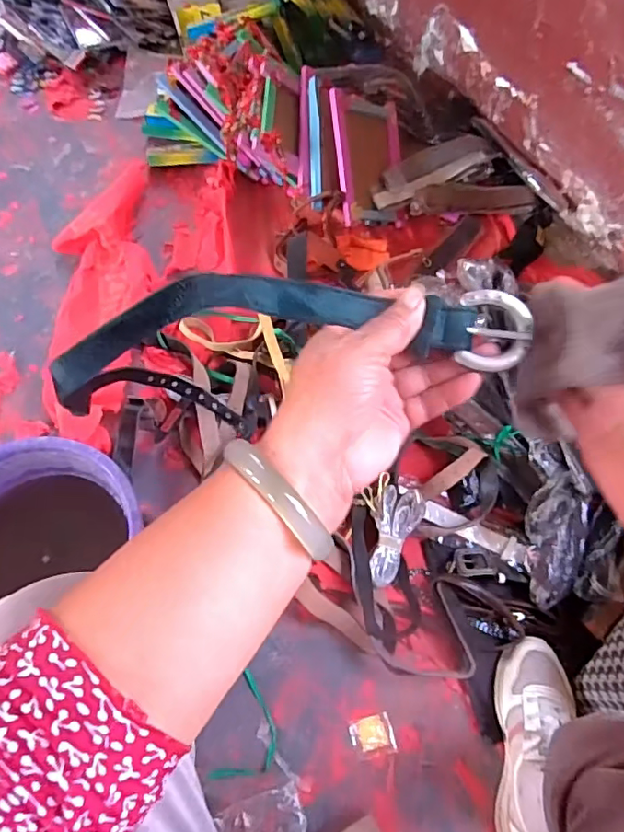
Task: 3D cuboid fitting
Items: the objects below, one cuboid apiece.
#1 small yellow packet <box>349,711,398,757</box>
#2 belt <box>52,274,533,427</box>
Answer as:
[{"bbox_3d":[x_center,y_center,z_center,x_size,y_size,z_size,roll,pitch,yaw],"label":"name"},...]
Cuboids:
[{"bbox_3d":[0.079,0.413,0.700,0.053,0.006,0.045,-13,67,-6],"label":"small yellow packet"},{"bbox_3d":[-0.032,-0.044,0.333,0.305,0.065,0.063,-3,65,17],"label":"belt"}]

